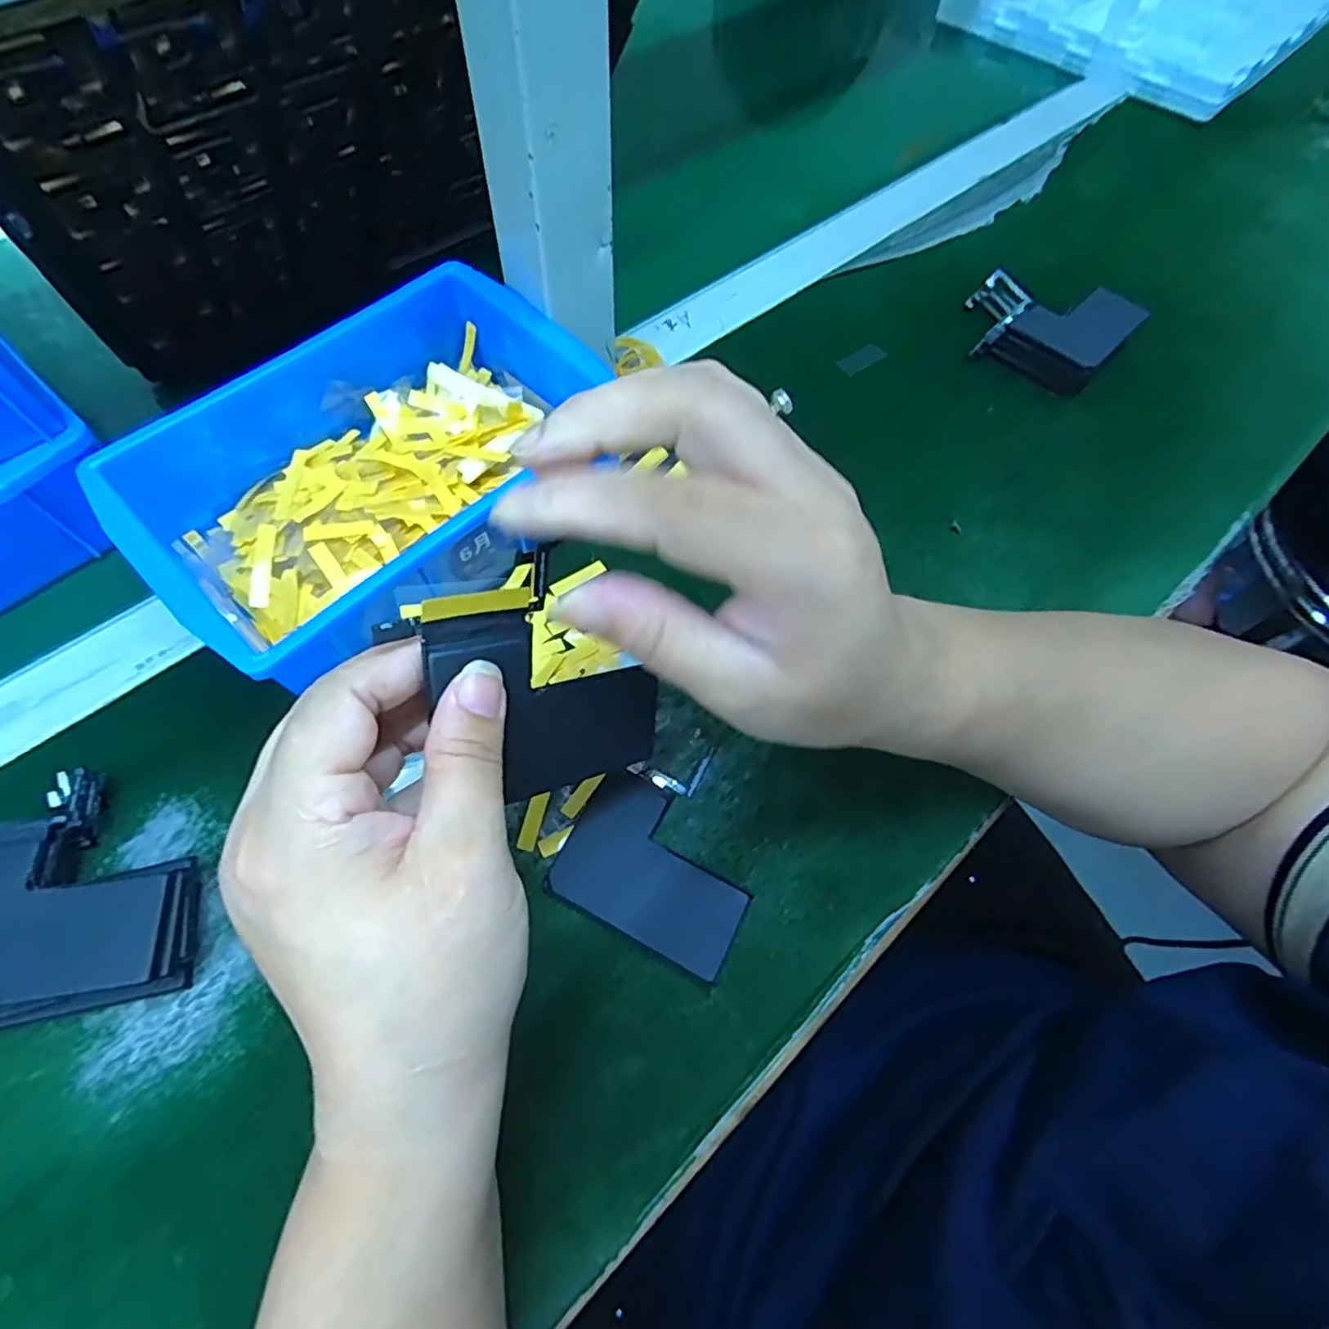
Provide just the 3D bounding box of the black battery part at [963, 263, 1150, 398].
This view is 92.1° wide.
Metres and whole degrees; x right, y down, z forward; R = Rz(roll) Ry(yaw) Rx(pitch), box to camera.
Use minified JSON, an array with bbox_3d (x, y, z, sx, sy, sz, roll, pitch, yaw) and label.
[{"bbox_3d":[0.239,-0.211,0.404,0.095,0.030,0.073,30,66,11],"label":"black battery part"}]

